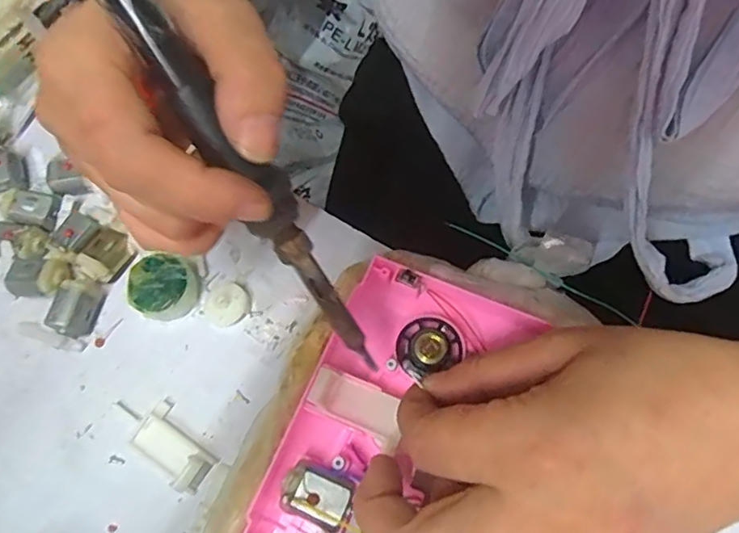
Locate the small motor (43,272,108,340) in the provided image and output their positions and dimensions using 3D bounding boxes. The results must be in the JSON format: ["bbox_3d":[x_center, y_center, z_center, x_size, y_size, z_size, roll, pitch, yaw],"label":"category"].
[{"bbox_3d":[-0.151,0.019,0.280,0.018,0.018,0.033,8,66,6],"label":"small motor"}]

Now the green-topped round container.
[{"bbox_3d":[-0.108,0.010,0.282,0.032,0.021,0.032,-1,66,2],"label":"green-topped round container"}]

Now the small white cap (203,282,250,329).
[{"bbox_3d":[-0.075,0.020,0.284,0.023,0.006,0.022,-1,66,2],"label":"small white cap"}]

